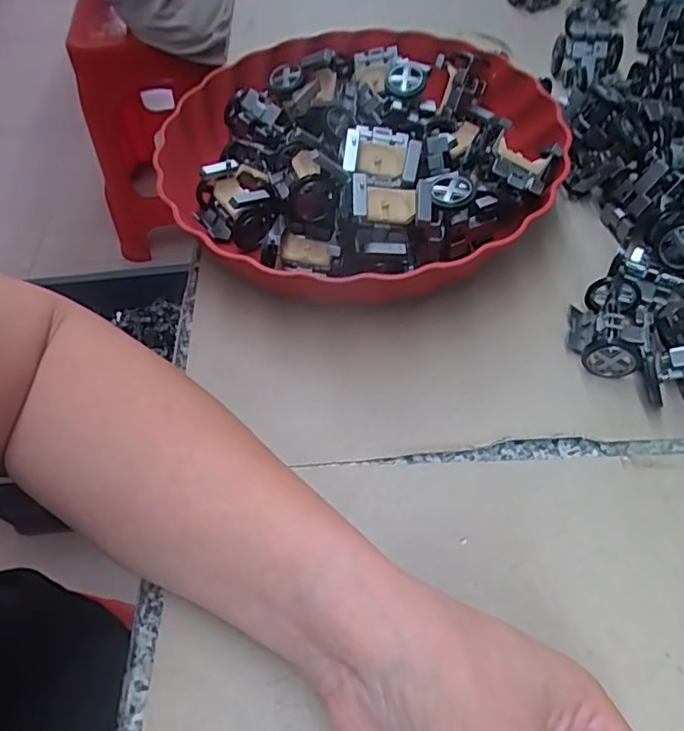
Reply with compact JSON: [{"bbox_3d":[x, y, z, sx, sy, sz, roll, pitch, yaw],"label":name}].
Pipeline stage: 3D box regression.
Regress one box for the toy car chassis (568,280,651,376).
[{"bbox_3d":[0.145,-0.020,0.311,0.041,0.021,0.052,11,57,12],"label":"toy car chassis"}]

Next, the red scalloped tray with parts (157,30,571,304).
[{"bbox_3d":[0.009,-0.138,0.374,0.249,0.063,0.249,10,57,11],"label":"red scalloped tray with parts"}]

